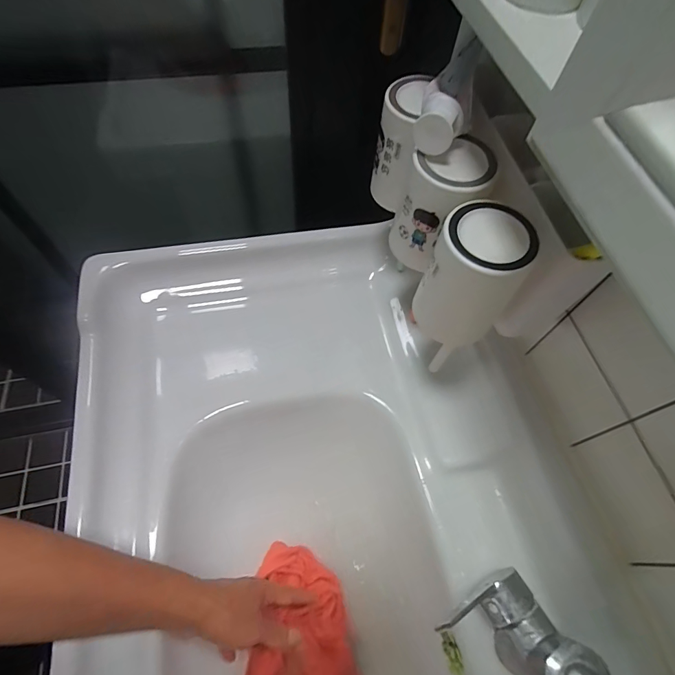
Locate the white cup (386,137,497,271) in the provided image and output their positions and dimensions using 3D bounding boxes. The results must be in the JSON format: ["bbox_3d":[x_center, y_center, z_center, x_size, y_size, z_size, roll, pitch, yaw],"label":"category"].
[{"bbox_3d":[0.088,-0.113,0.349,0.072,0.101,0.067,-31,68,-18],"label":"white cup"}]

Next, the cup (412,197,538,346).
[{"bbox_3d":[0.107,-0.041,0.329,0.068,0.128,0.066,1,62,-2],"label":"cup"}]

